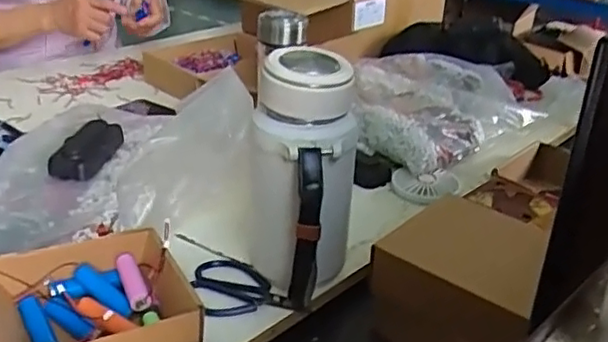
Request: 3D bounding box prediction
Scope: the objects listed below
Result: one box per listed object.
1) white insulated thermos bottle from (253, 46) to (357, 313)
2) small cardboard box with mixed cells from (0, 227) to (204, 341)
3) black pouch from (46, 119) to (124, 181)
[{"bbox_3d":[-0.002,0.014,0.601,0.091,0.247,0.136,1,28,-2],"label":"white insulated thermos bottle"},{"bbox_3d":[-0.183,0.120,0.533,0.163,0.054,0.154,-12,32,-26],"label":"small cardboard box with mixed cells"},{"bbox_3d":[-0.245,-0.024,0.721,0.050,0.031,0.105,6,28,6],"label":"black pouch"}]

